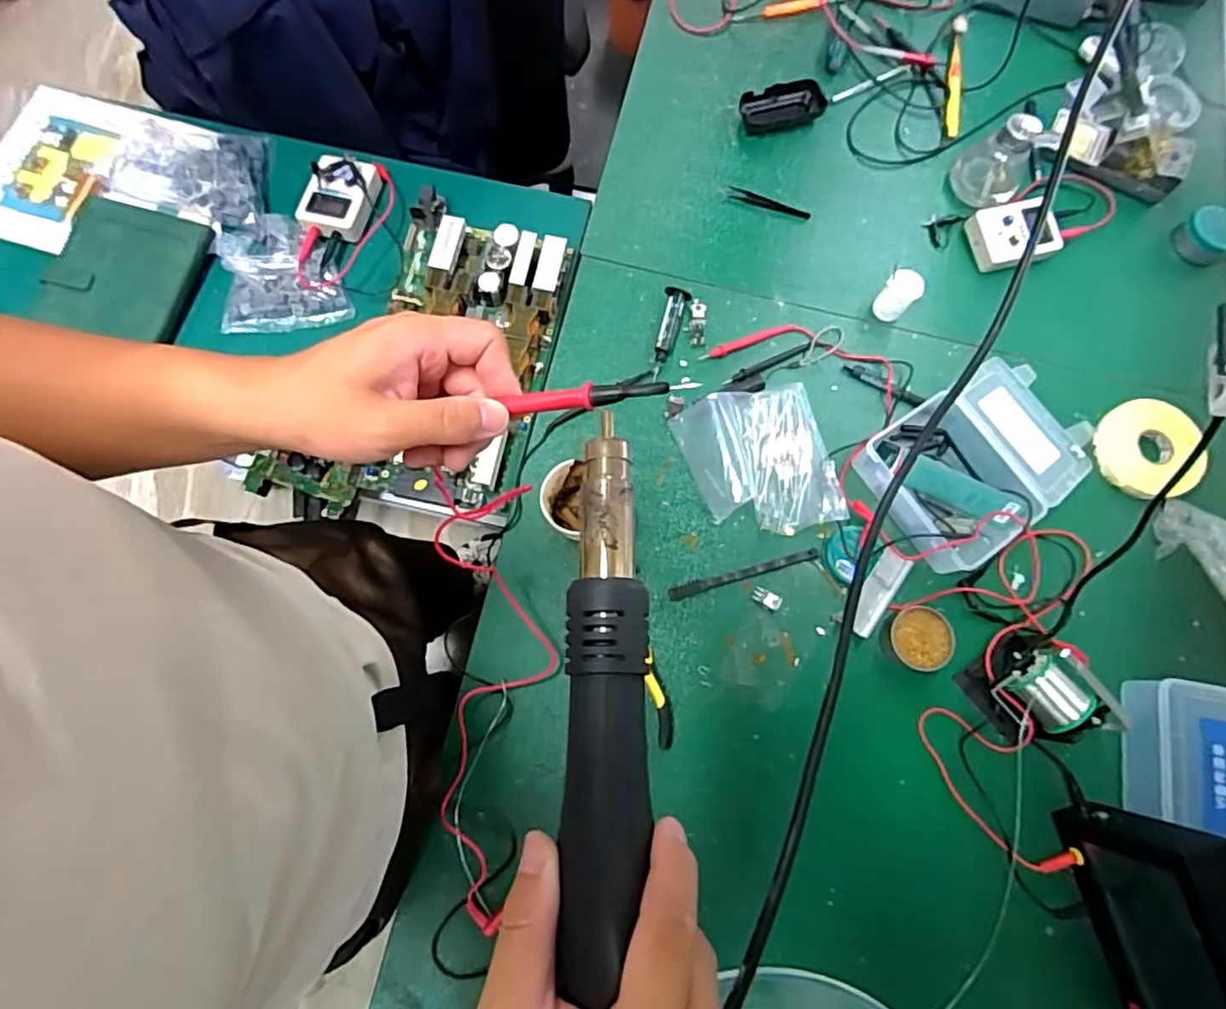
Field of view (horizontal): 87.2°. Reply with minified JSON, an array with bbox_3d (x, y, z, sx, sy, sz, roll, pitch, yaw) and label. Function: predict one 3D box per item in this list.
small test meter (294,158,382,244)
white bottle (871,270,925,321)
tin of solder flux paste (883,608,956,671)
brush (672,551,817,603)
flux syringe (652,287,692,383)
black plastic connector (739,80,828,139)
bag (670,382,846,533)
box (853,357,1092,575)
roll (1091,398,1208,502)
[{"bbox_3d":[-0.327,-0.366,0.765,0.081,0.025,0.088,13,76,3],"label":"small test meter"},{"bbox_3d":[0.332,-0.242,0.752,0.039,0.056,0.034,38,78,9],"label":"white bottle"},{"bbox_3d":[0.315,0.138,0.663,0.061,0.023,0.063,0,76,-1],"label":"tin of solder flux paste"},{"bbox_3d":[0.141,0.074,0.687,0.166,0.011,0.015,-15,76,-4],"label":"brush"},{"bbox_3d":[0.061,-0.201,0.747,0.028,0.016,0.116,19,76,4],"label":"flux syringe"},{"bbox_3d":[0.220,-0.516,0.839,0.109,0.018,0.064,-15,76,-4],"label":"black plastic connector"},{"bbox_3d":[0.164,-0.048,0.708,0.156,0.029,0.168,-17,76,-5],"label":"bag"},{"bbox_3d":[0.404,-0.053,0.704,0.269,0.048,0.171,-36,79,-9],"label":"box"},{"bbox_3d":[0.597,-0.062,0.721,0.100,0.017,0.109,-3,78,16],"label":"roll"}]

